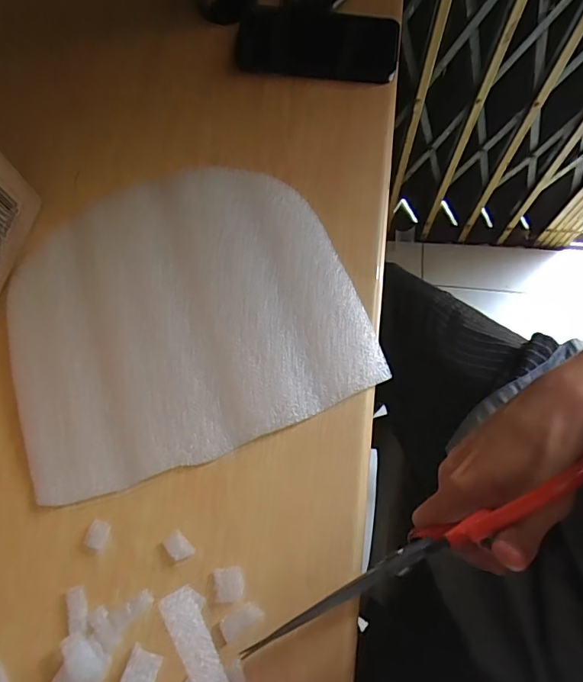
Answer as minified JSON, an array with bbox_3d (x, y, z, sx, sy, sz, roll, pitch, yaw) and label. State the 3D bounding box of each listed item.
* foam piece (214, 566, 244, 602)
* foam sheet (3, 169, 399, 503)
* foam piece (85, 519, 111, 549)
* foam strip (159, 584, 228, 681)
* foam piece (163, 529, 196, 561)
[{"bbox_3d":[-0.041,0.158,0.297,0.019,0.004,0.020,-7,70,0],"label":"foam piece"},{"bbox_3d":[-0.085,-0.028,0.356,0.262,0.019,0.229,-18,71,-4],"label":"foam sheet"},{"bbox_3d":[-0.132,0.131,0.309,0.015,0.004,0.017,17,72,8],"label":"foam piece"},{"bbox_3d":[-0.050,0.156,0.237,0.019,0.006,0.051,-29,70,-8],"label":"foam strip"},{"bbox_3d":[-0.076,0.138,0.305,0.014,0.004,0.019,-42,74,-12],"label":"foam piece"}]

